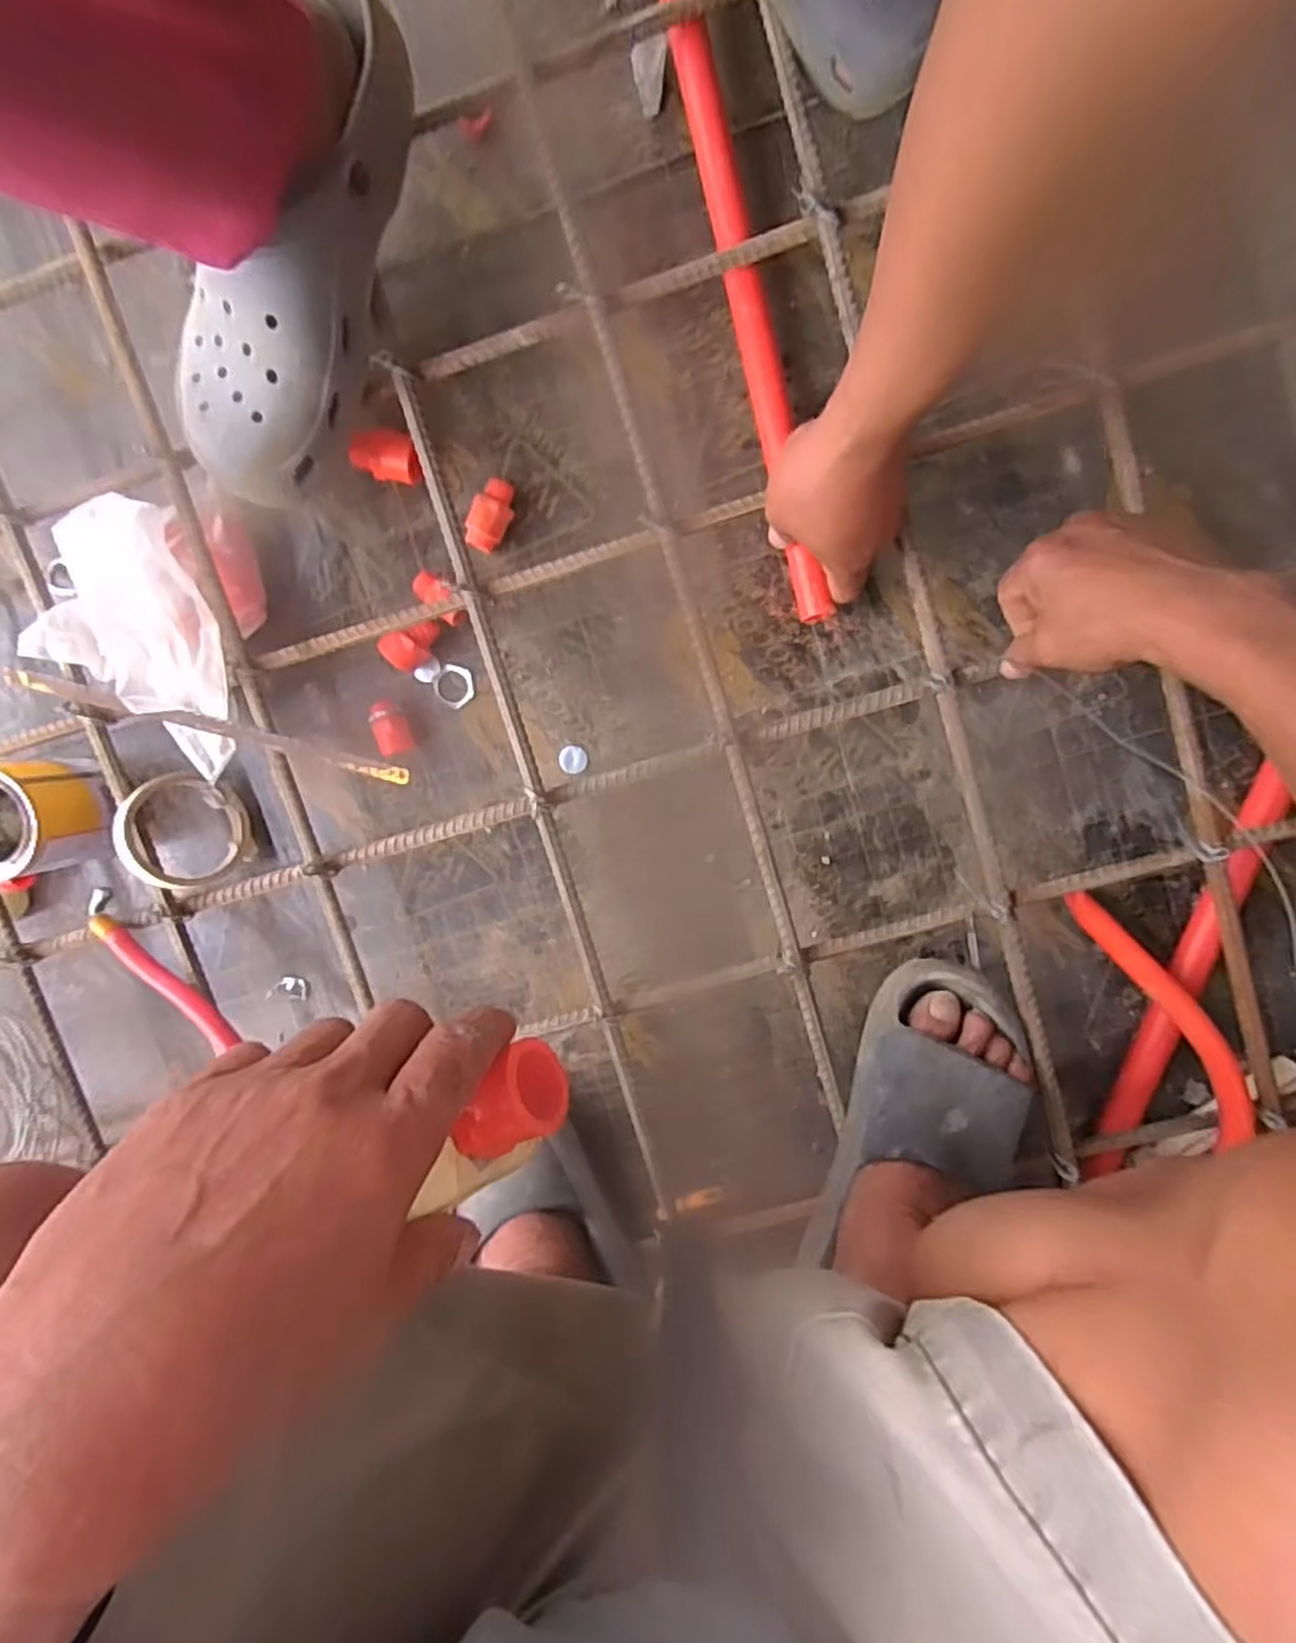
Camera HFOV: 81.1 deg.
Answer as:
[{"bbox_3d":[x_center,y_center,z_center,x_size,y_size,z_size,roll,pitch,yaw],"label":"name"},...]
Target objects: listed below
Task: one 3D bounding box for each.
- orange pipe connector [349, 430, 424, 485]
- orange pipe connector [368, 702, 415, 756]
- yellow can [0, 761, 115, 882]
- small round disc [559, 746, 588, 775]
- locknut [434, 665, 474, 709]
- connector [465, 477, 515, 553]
[{"bbox_3d":[-0.191,-0.268,0.562,0.057,0.029,0.035,9,98,2],"label":"orange pipe connector"},{"bbox_3d":[-0.200,-0.073,0.592,0.023,0.022,0.040,-14,97,6],"label":"orange pipe connector"},{"bbox_3d":[-0.466,-0.001,0.565,0.103,0.063,0.085,-3,98,4],"label":"yellow can"},{"bbox_3d":[-0.059,-0.049,0.597,0.022,0.004,0.022,1,98,4],"label":"small round disc"},{"bbox_3d":[-0.152,-0.107,0.594,0.032,0.004,0.032,1,98,4],"label":"locknut"},{"bbox_3d":[-0.115,-0.226,0.561,0.027,0.025,0.052,24,99,0],"label":"connector"}]

